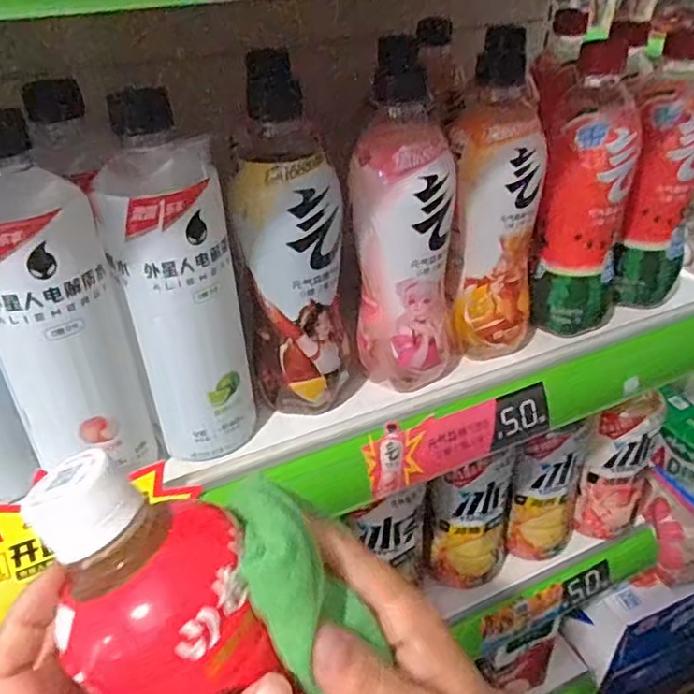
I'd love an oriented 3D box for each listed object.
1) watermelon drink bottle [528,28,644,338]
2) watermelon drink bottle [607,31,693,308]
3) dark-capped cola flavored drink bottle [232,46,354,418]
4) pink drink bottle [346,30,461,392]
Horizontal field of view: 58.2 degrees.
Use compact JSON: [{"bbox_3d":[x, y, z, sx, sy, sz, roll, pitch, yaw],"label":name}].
[{"bbox_3d":[0.180,-0.104,0.464,0.062,0.176,0.079,15,38,22],"label":"watermelon drink bottle"},{"bbox_3d":[0.243,-0.132,0.487,0.066,0.186,0.068,9,36,14],"label":"watermelon drink bottle"},{"bbox_3d":[-0.030,-0.060,0.384,0.062,0.211,0.058,0,35,2],"label":"dark-capped cola flavored drink bottle"},{"bbox_3d":[0.039,-0.065,0.408,0.066,0.186,0.064,15,38,22],"label":"pink drink bottle"}]

